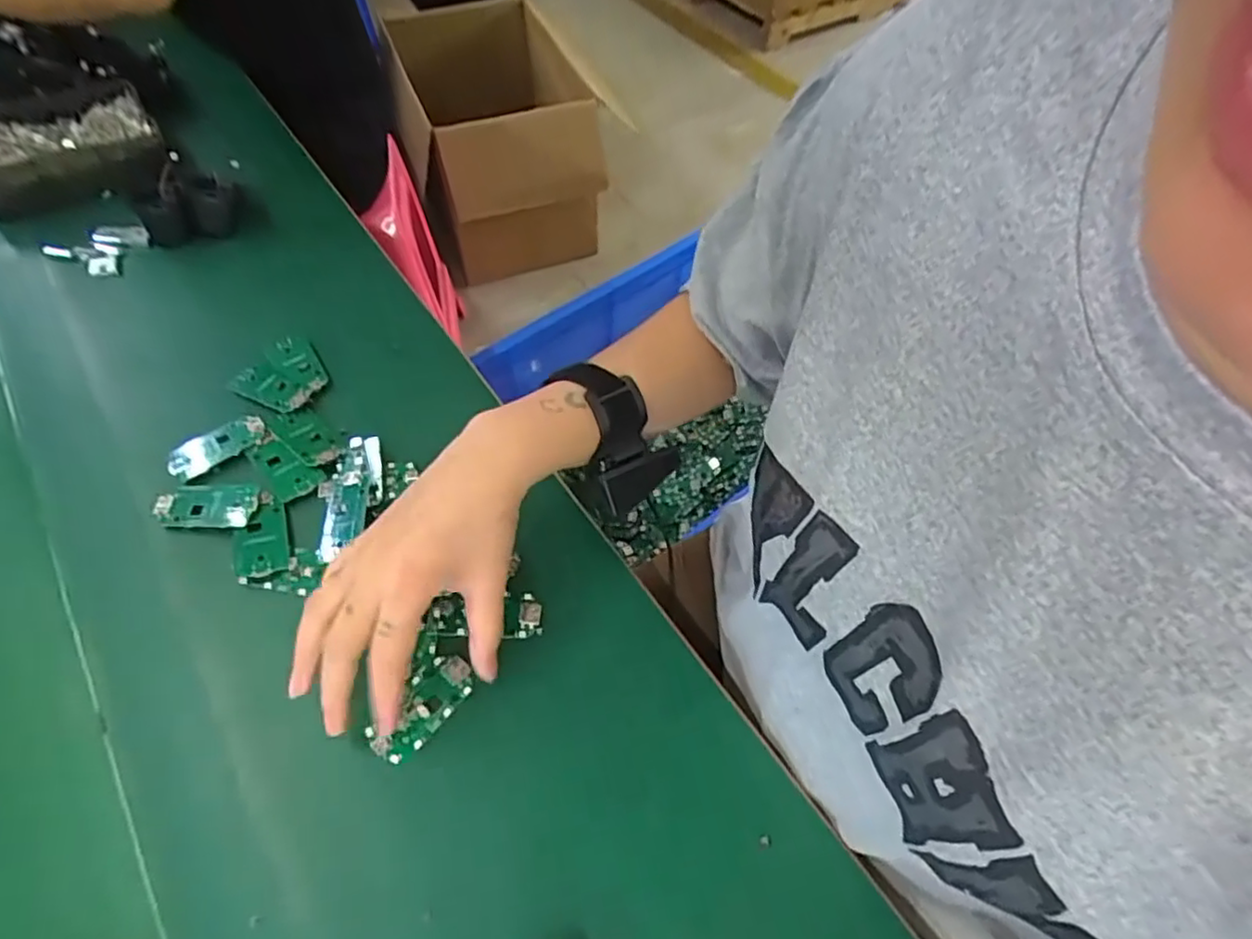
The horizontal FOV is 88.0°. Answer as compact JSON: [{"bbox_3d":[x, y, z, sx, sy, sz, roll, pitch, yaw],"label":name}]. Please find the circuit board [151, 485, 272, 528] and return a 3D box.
[{"bbox_3d":[-0.274,0.024,0.427,0.069,0.007,0.031,2,54,-4],"label":"circuit board"}]

